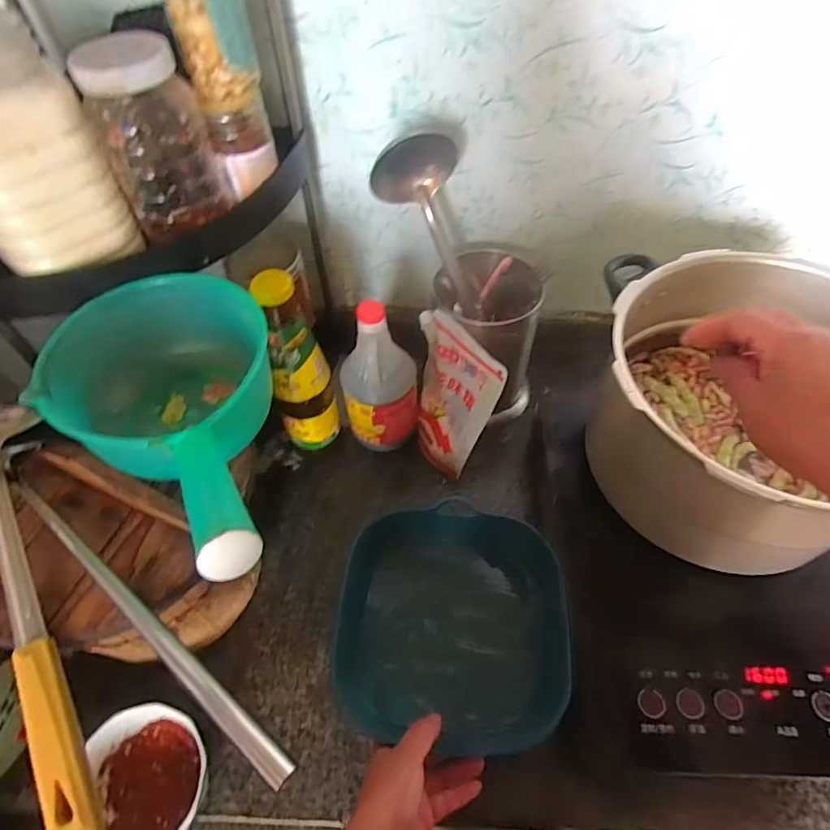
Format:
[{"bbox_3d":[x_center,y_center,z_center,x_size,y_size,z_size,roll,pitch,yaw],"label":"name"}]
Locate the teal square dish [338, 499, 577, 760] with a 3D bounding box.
[{"bbox_3d":[0.035,0.199,0.514,0.209,0.065,0.210,5,54,4],"label":"teal square dish"}]

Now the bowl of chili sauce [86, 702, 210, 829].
[{"bbox_3d":[-0.233,0.326,0.465,0.104,0.057,0.116,-8,55,-6],"label":"bowl of chili sauce"}]

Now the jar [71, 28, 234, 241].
[{"bbox_3d":[-0.210,-0.226,0.438,0.086,0.134,0.068,-23,57,-15],"label":"jar"}]

